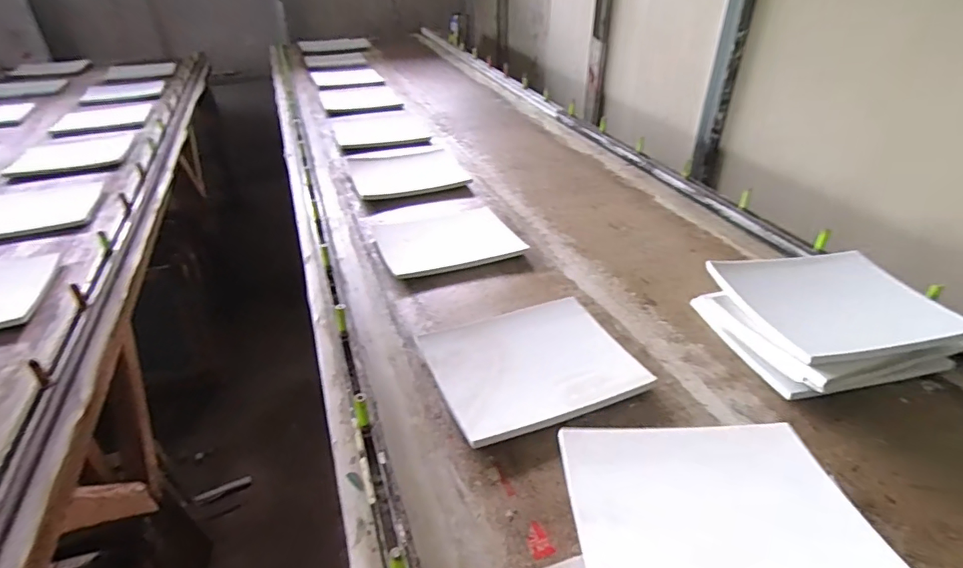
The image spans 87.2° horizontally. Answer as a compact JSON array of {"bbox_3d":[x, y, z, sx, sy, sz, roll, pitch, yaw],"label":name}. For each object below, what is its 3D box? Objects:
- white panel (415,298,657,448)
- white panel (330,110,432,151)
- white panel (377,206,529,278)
[{"bbox_3d":[0.066,0.112,0.715,0.258,0.027,0.217,-14,37,-17],"label":"white panel"},{"bbox_3d":[-0.342,-0.522,1.662,0.277,0.019,0.404,-13,37,-16],"label":"white panel"},{"bbox_3d":[-0.075,-0.098,1.022,0.261,0.015,0.236,-13,37,-16],"label":"white panel"}]

